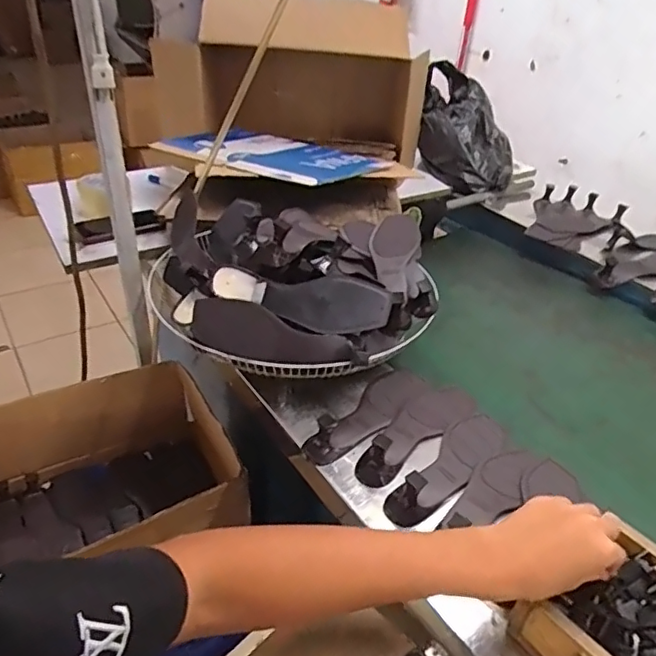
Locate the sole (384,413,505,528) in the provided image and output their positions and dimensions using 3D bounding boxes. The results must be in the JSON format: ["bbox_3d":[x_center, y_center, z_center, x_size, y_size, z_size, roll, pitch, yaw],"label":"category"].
[{"bbox_3d":[0.146,0.155,0.661,0.058,0.048,0.206,30,42,32],"label":"sole"}]

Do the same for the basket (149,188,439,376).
[{"bbox_3d":[-0.053,-0.090,0.826,0.388,0.160,0.364,3,35,-2],"label":"basket"}]

